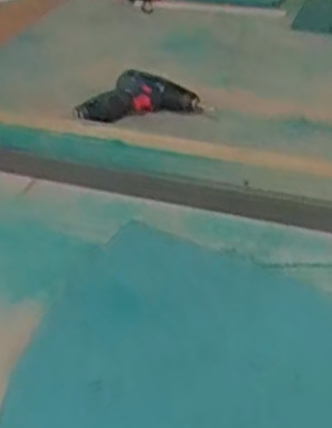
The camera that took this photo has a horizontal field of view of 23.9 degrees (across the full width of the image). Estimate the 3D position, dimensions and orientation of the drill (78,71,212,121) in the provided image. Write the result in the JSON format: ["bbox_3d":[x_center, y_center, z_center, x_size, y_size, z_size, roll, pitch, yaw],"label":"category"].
[{"bbox_3d":[-0.043,-0.189,1.277,0.216,0.062,0.060,-12,33,-19],"label":"drill"}]

